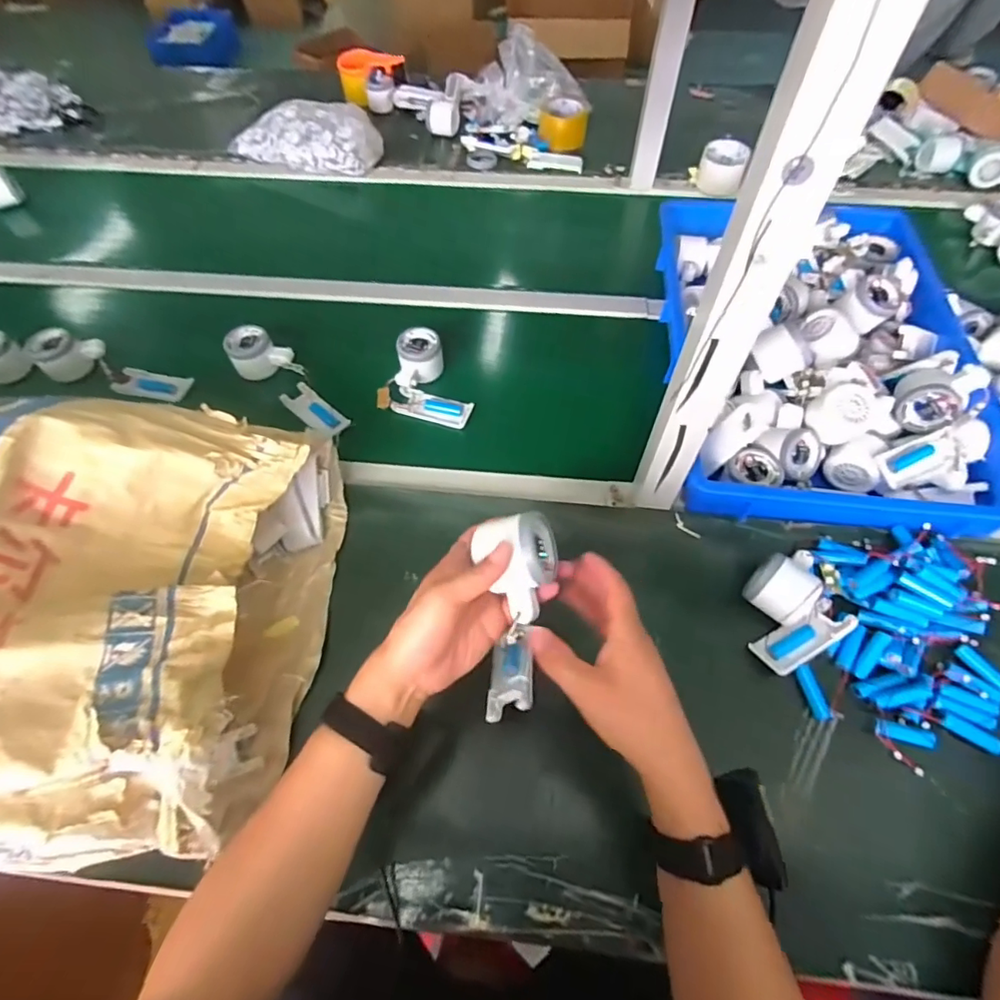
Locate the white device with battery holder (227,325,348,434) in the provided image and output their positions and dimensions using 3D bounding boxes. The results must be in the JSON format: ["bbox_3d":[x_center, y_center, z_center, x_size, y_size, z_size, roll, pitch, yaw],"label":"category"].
[{"bbox_3d":[-0.280,-0.161,0.715,0.217,0.051,0.062,35,65,20],"label":"white device with battery holder"}]

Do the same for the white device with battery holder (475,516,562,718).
[{"bbox_3d":[0.008,0.091,0.439,0.066,0.166,0.063,6,24,5],"label":"white device with battery holder"}]

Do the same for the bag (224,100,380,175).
[{"bbox_3d":[-0.378,-0.703,1.033,0.305,0.065,0.164,11,60,8],"label":"bag"}]

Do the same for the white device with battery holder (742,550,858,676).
[{"bbox_3d":[0.290,0.106,0.530,0.105,0.051,0.093,-25,62,-14],"label":"white device with battery holder"}]

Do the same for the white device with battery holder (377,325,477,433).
[{"bbox_3d":[-0.089,-0.164,0.715,0.120,0.050,0.119,12,60,8],"label":"white device with battery holder"}]

